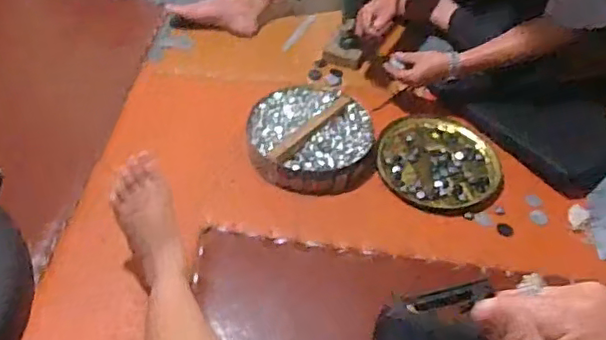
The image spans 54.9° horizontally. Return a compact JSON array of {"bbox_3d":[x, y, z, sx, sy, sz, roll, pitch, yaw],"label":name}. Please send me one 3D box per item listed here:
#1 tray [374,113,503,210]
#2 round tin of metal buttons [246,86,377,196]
[{"bbox_3d":[0.288,-0.022,1.245,0.251,0.033,0.251,10,48,3],"label":"tray"},{"bbox_3d":[0.015,-0.067,1.222,0.251,0.063,0.256,3,48,-3],"label":"round tin of metal buttons"}]

